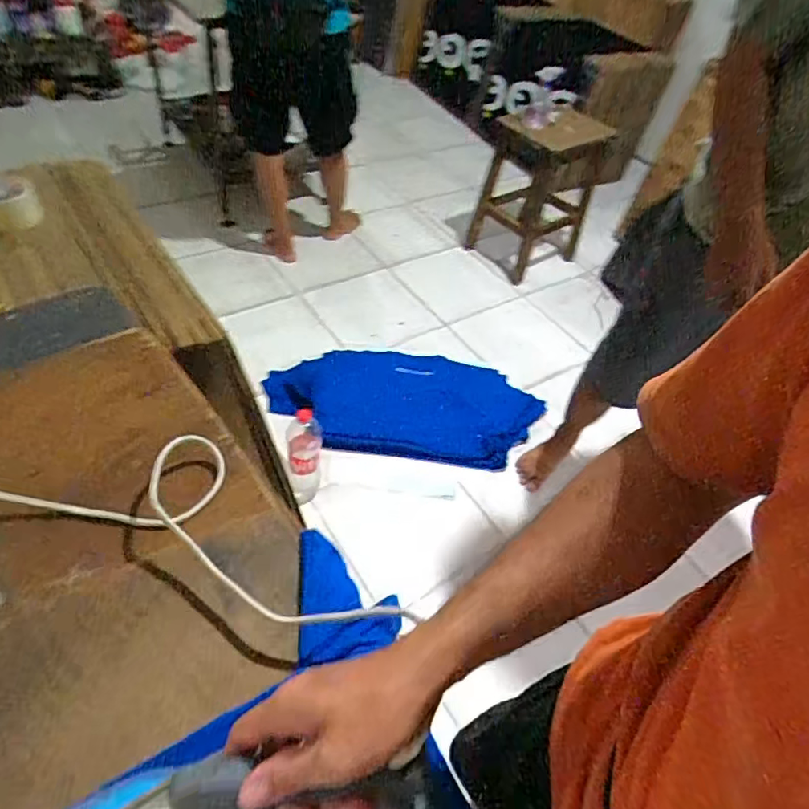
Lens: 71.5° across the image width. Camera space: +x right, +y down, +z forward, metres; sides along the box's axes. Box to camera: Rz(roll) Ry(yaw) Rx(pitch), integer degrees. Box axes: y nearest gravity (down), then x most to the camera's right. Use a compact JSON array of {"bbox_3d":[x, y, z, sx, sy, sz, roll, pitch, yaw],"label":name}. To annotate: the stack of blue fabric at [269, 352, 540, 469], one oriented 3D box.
[{"bbox_3d":[0.004,-0.023,1.819,0.852,0.081,0.448,4,49,-2],"label":"stack of blue fabric"}]

